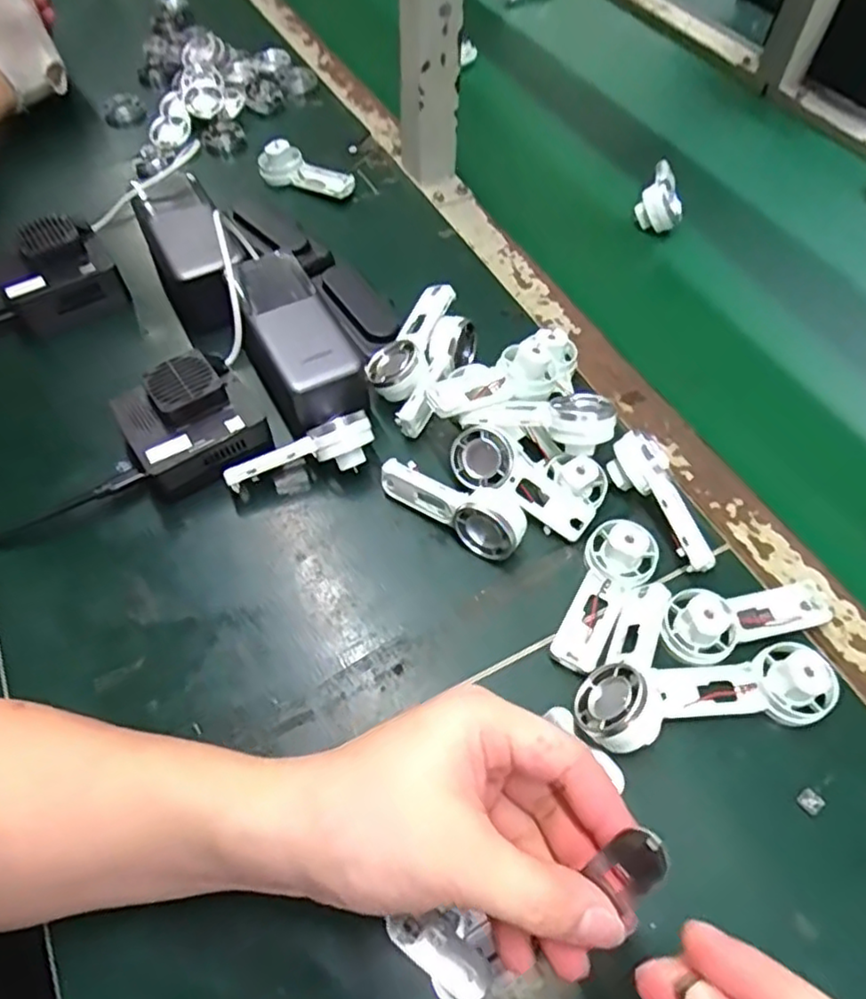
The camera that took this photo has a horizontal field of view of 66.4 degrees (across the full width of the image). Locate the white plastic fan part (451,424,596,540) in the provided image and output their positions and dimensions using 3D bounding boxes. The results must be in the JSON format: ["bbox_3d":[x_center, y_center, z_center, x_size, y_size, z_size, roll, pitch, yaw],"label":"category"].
[{"bbox_3d":[0.055,-0.012,0.406,0.093,0.023,0.038,31,93,9],"label":"white plastic fan part"}]

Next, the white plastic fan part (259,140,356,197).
[{"bbox_3d":[-0.113,-0.292,0.588,0.086,0.028,0.036,15,57,9],"label":"white plastic fan part"}]

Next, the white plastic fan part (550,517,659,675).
[{"bbox_3d":[0.094,0.053,0.368,0.037,0.018,0.088,26,72,16],"label":"white plastic fan part"}]

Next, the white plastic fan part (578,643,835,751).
[{"bbox_3d":[0.136,0.099,0.334,0.124,0.033,0.040,-7,56,-6],"label":"white plastic fan part"}]

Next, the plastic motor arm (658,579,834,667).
[{"bbox_3d":[0.172,0.063,0.360,0.102,0.029,0.034,-11,57,-8],"label":"plastic motor arm"}]

